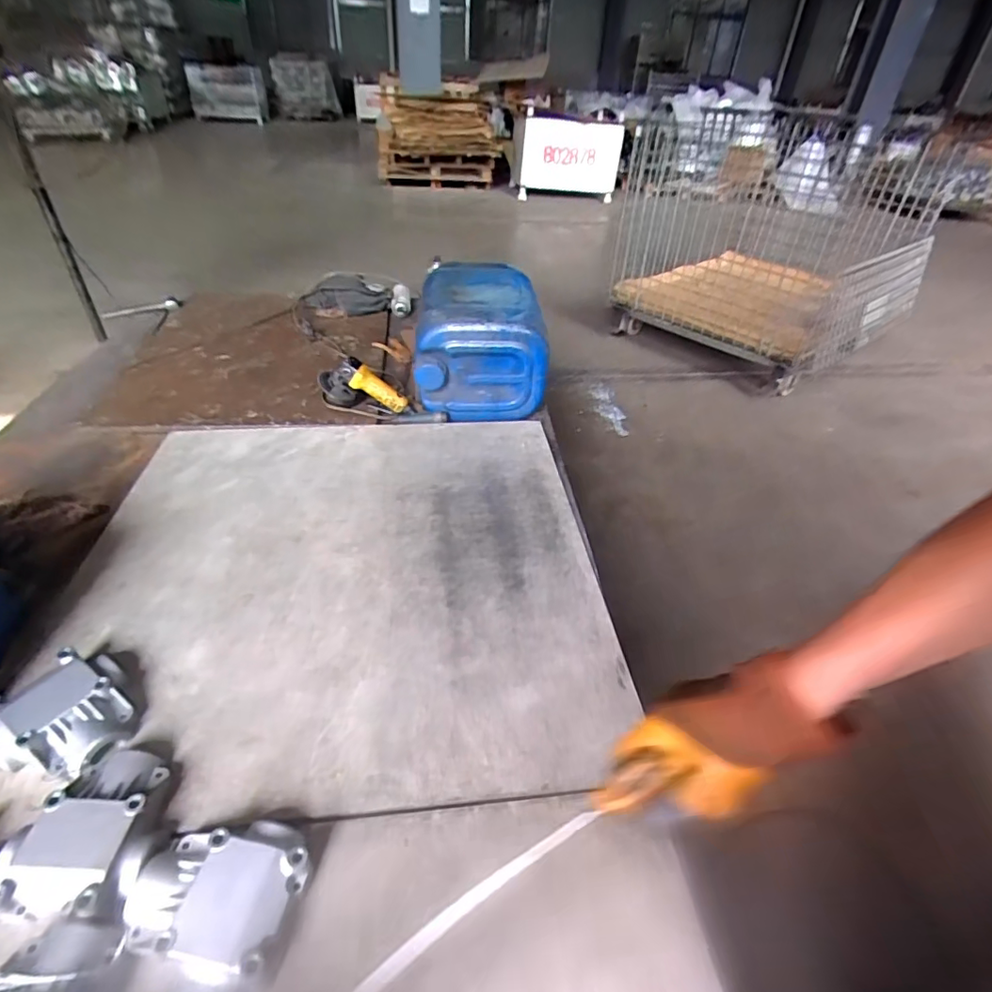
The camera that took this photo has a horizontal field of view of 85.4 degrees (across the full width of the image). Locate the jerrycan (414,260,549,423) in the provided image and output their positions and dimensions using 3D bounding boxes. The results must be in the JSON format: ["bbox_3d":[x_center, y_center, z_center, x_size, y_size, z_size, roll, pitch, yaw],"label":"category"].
[{"bbox_3d":[-0.049,-0.385,1.298,0.279,0.219,0.391,-2,39,-7],"label":"jerrycan"}]

